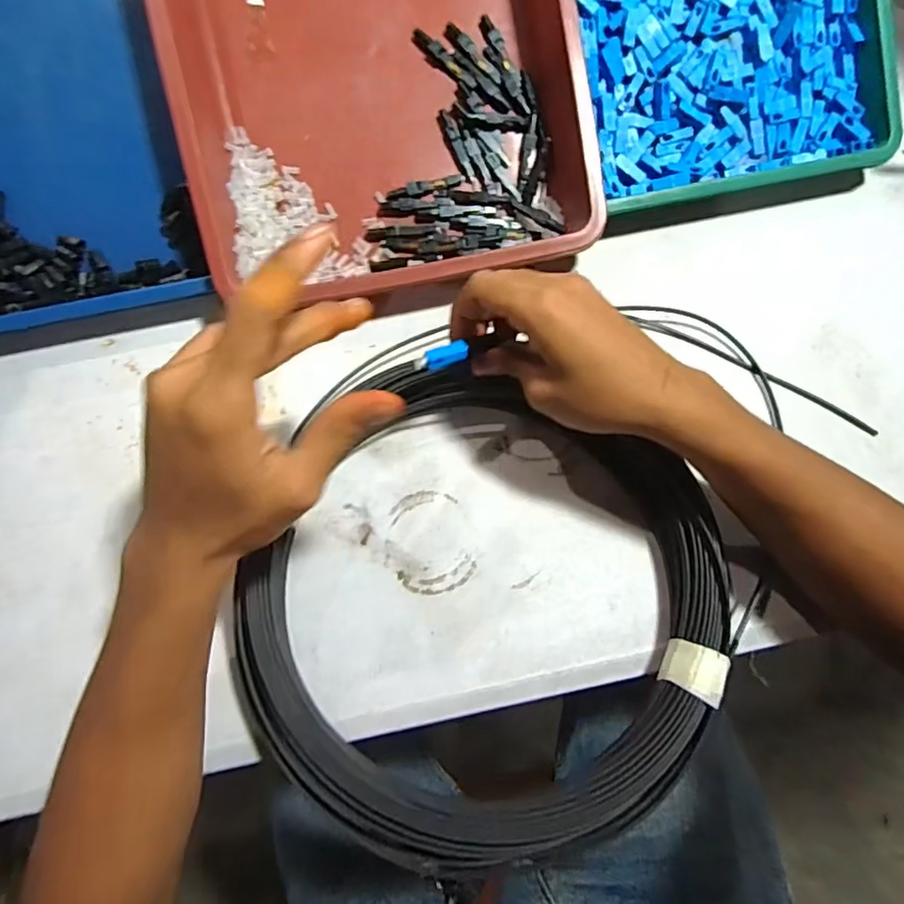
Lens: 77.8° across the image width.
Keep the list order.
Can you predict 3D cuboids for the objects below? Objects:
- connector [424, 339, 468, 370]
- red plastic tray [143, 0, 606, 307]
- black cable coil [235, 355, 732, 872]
[{"bbox_3d":[-0.003,-0.056,0.322,0.027,0.005,0.010,-22,73,-19],"label":"connector"},{"bbox_3d":[-0.062,-0.312,0.390,0.264,0.069,0.378,-12,95,-3],"label":"red plastic tray"},{"bbox_3d":[0.011,0.082,0.326,0.271,0.040,0.259,0,73,1],"label":"black cable coil"}]

